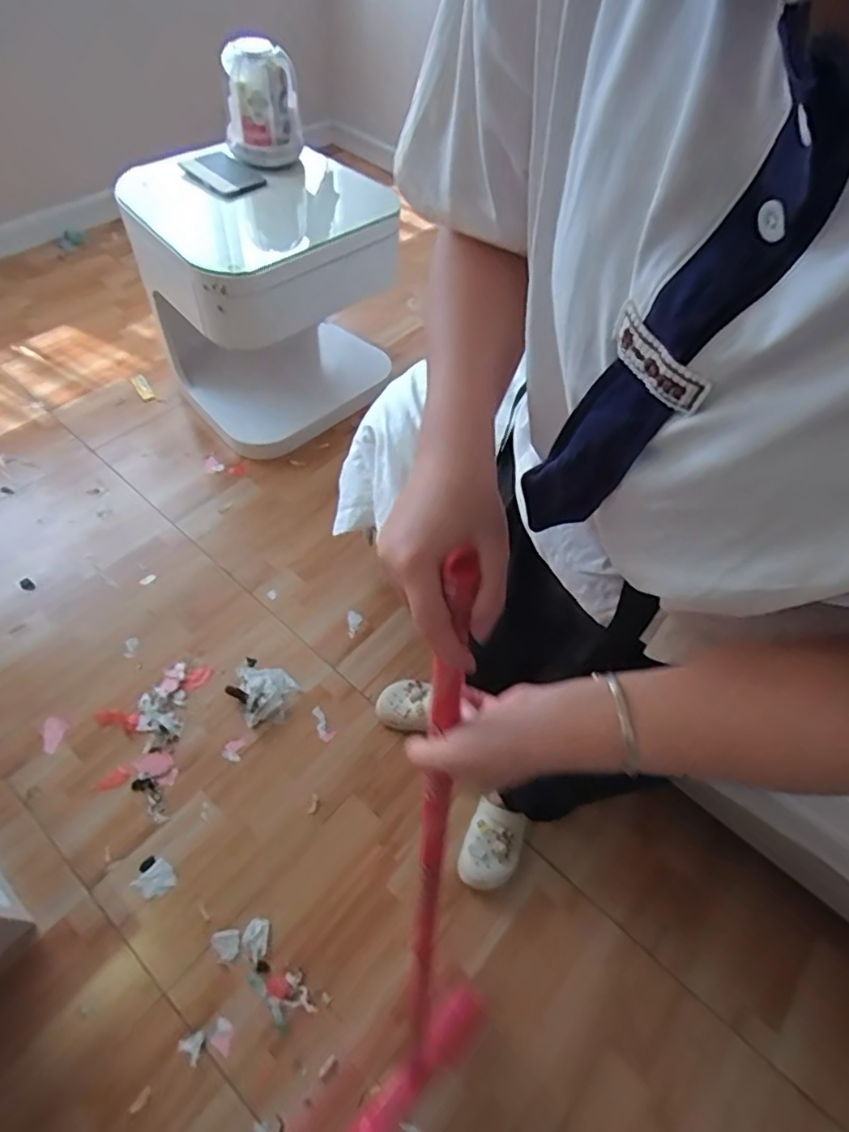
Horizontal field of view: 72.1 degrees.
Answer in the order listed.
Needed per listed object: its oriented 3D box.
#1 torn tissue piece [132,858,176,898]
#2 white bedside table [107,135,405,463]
[{"bbox_3d":[-0.489,0.572,1.060,0.063,0.004,0.053,-34,65,-25],"label":"torn tissue piece"},{"bbox_3d":[-0.466,-0.742,1.626,0.573,0.606,0.521,40,61,21],"label":"white bedside table"}]

